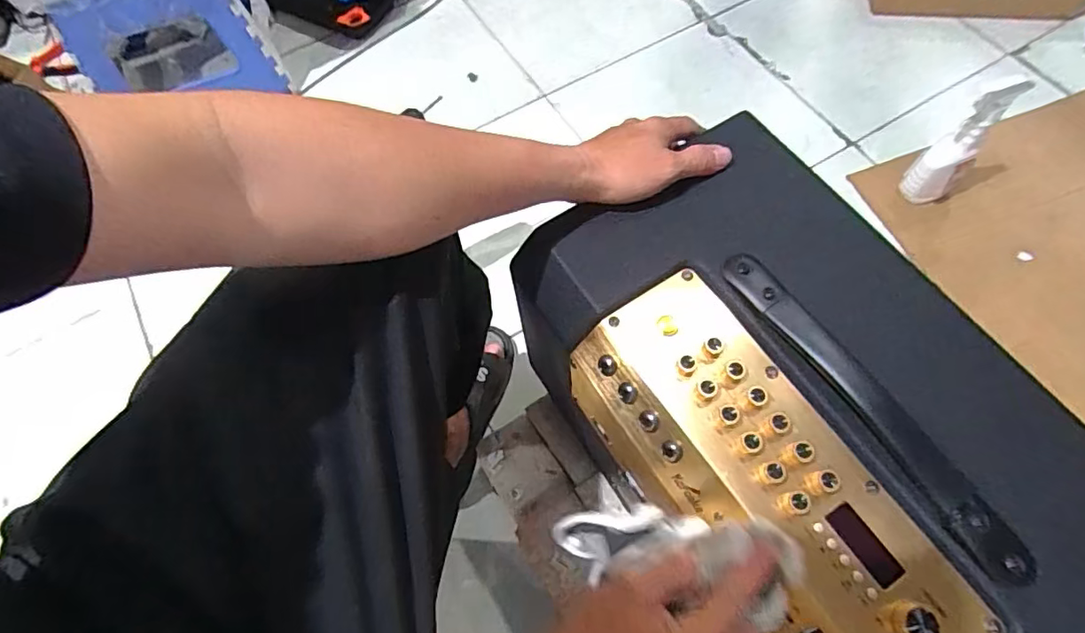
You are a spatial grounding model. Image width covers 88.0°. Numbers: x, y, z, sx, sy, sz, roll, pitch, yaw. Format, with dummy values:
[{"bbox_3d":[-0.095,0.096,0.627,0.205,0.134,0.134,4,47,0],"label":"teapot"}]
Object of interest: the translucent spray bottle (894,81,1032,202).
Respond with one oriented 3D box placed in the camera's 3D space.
[{"bbox_3d":[0.626,-0.253,0.854,0.068,0.229,0.064,41,74,18],"label":"translucent spray bottle"}]

